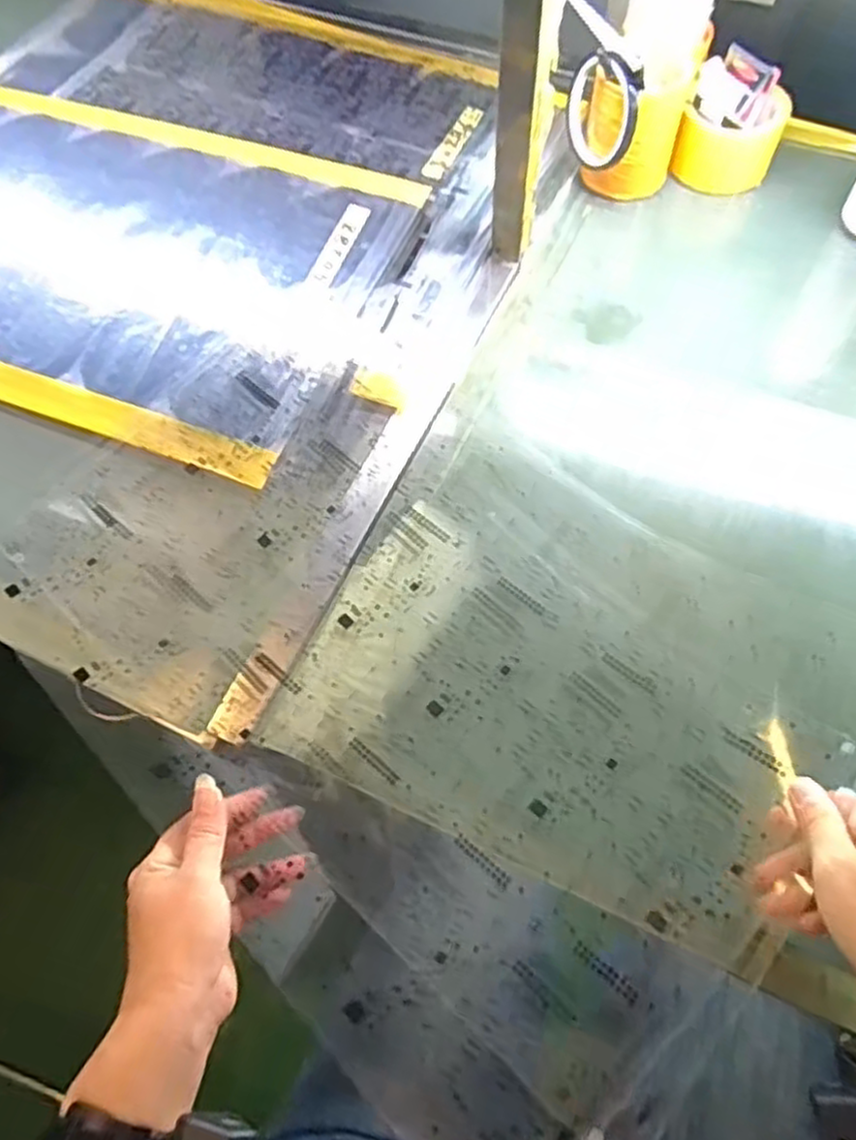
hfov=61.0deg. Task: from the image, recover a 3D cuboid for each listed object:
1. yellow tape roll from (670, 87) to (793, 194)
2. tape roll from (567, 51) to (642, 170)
[{"bbox_3d":[0.288,-0.408,0.698,0.087,0.067,0.087,-1,65,2],"label":"yellow tape roll"},{"bbox_3d":[0.156,-0.415,0.654,0.014,0.096,0.083,-30,89,-21],"label":"tape roll"}]

